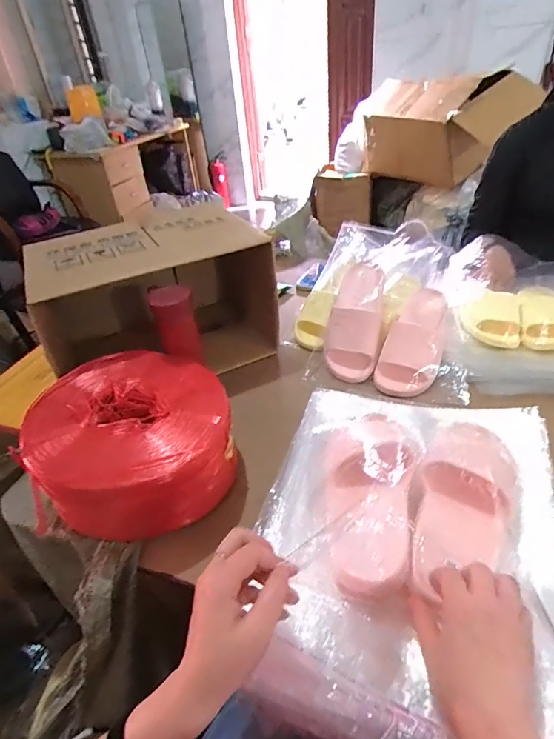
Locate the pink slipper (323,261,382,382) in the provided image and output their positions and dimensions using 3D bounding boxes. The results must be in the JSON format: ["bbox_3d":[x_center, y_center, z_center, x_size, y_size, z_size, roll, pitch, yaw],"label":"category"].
[{"bbox_3d":[0.148,-0.104,0.802,0.097,0.068,0.243,6,72,16],"label":"pink slipper"}]

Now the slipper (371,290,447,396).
[{"bbox_3d":[0.260,-0.056,0.786,0.105,0.072,0.232,16,66,27],"label":"slipper"}]

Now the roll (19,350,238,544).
[{"bbox_3d":[-0.202,0.102,0.617,0.255,0.134,0.262,-4,37,3],"label":"roll"}]

